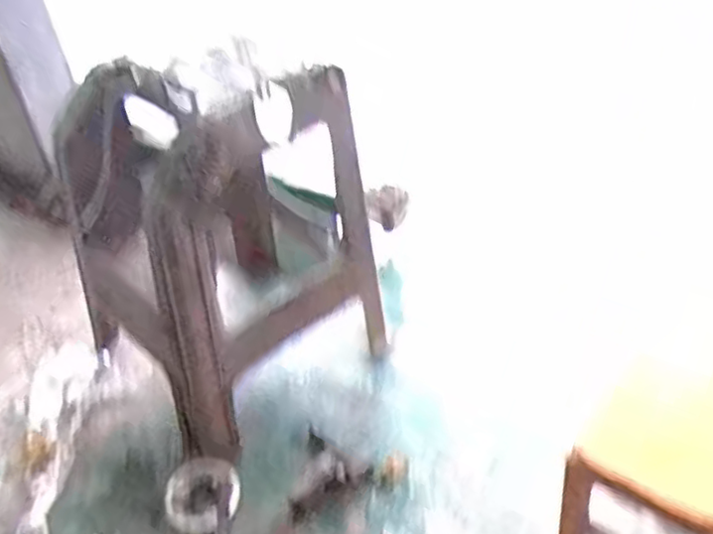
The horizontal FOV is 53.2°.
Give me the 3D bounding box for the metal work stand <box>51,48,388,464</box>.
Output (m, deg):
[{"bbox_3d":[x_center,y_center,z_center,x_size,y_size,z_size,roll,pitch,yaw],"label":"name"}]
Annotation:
[{"bbox_3d":[-0.257,-0.079,1.322,0.494,0.587,0.467,-35,48,-29],"label":"metal work stand"}]

